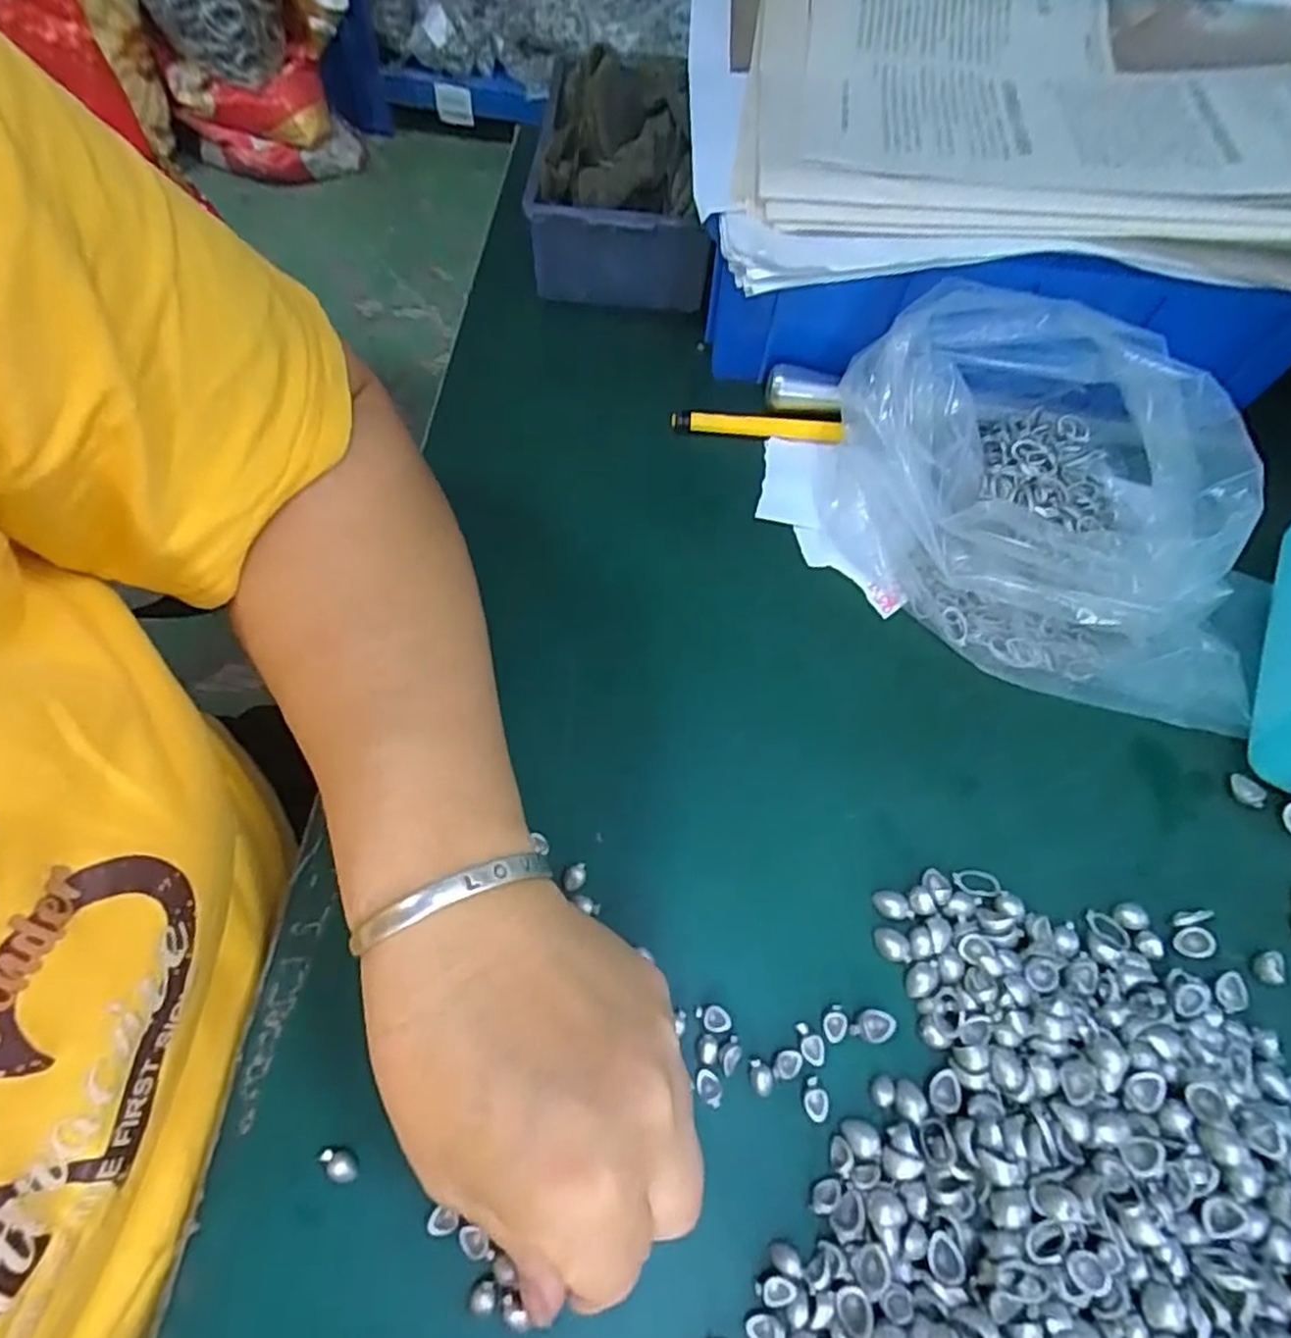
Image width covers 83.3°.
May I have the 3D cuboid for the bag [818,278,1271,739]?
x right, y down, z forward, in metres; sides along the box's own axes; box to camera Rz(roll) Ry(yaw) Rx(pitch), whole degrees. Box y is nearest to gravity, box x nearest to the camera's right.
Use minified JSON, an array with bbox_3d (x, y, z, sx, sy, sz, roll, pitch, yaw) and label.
[{"bbox_3d":[0.175,-0.071,0.306,0.190,0.077,0.145,11,63,4],"label":"bag"}]

